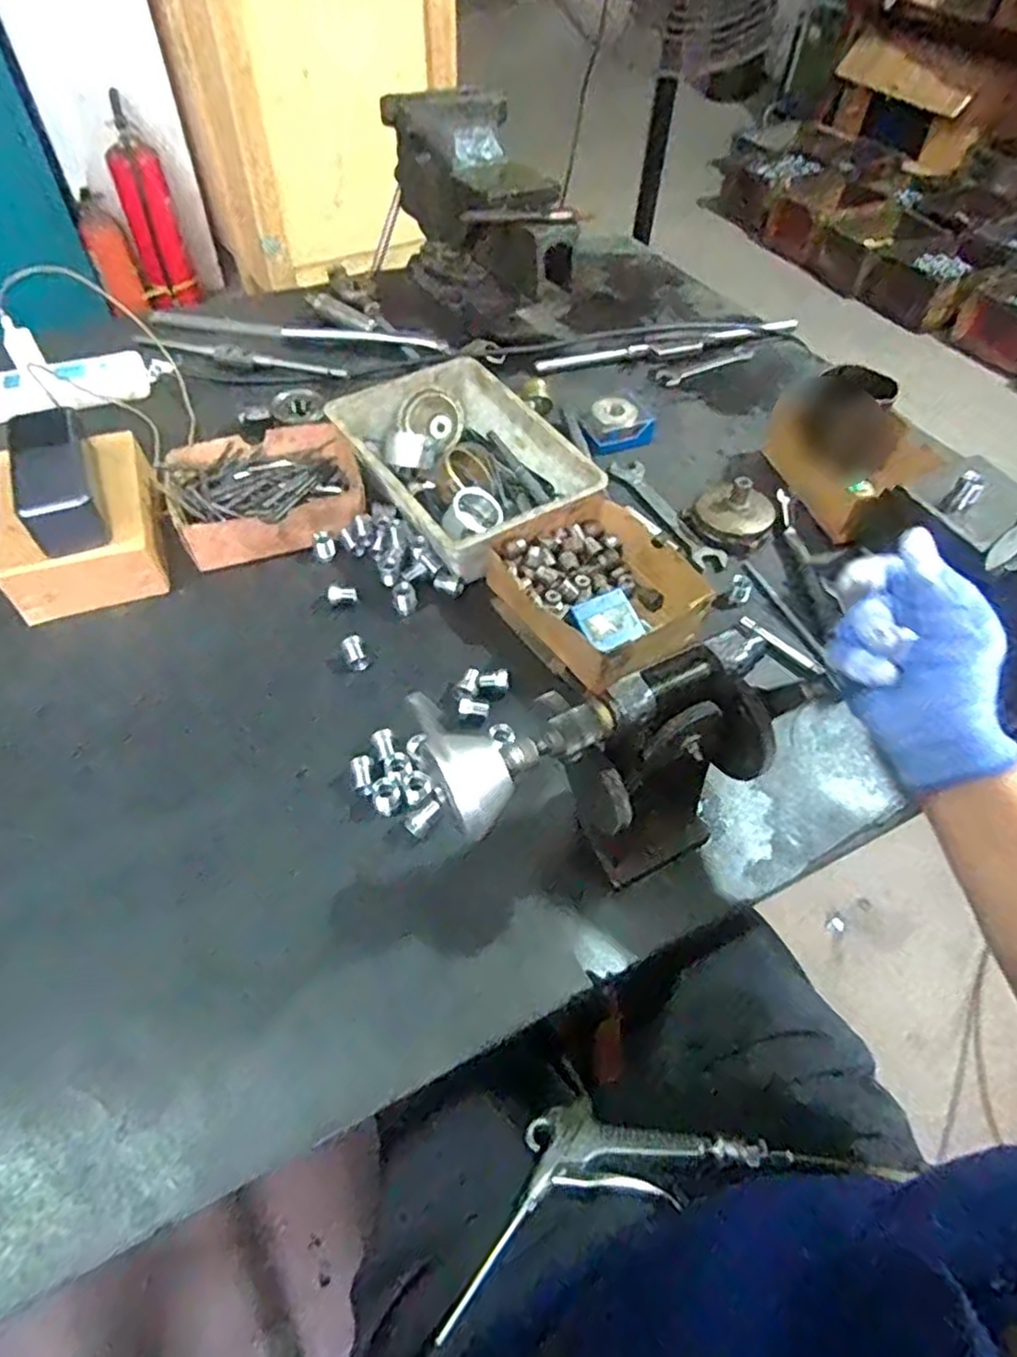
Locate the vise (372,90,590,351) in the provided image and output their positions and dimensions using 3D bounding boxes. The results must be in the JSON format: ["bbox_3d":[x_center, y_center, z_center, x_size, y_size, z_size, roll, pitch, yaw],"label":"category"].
[{"bbox_3d":[-0.049,-0.601,0.904,0.227,0.180,0.302,1,53,-2],"label":"vise"}]

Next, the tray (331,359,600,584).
[{"bbox_3d":[-0.049,-0.209,0.682,0.168,0.073,0.243,-27,58,-20],"label":"tray"}]

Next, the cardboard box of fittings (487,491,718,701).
[{"bbox_3d":[0.081,-0.082,0.609,0.156,0.051,0.175,-31,60,-23],"label":"cardboard box of fittings"}]

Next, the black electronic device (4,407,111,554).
[{"bbox_3d":[-0.374,-0.163,0.581,0.055,0.055,0.134,-18,56,-15],"label":"black electronic device"}]

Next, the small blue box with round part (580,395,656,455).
[{"bbox_3d":[0.121,-0.281,0.771,0.082,0.027,0.062,-16,55,-14],"label":"small blue box with round part"}]

